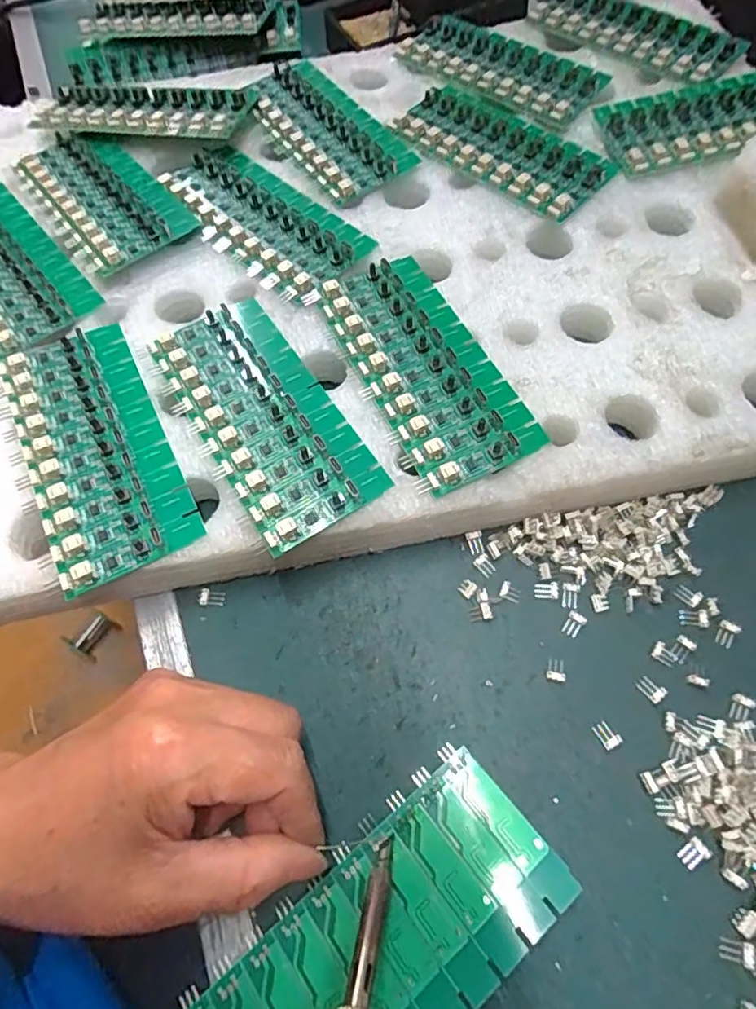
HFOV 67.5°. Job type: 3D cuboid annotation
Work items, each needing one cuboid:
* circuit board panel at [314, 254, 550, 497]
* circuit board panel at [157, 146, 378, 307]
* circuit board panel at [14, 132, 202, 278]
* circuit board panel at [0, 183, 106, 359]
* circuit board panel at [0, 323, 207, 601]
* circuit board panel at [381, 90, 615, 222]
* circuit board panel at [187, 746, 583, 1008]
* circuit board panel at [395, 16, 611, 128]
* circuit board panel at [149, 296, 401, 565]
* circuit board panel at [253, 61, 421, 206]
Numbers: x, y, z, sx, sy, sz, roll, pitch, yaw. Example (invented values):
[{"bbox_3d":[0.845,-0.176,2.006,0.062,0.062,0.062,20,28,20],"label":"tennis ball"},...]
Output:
[{"bbox_3d":[0.021,-0.072,0.281,0.064,0.011,0.137,-25,70,-9],"label":"circuit board panel"},{"bbox_3d":[-0.069,-0.170,0.328,0.067,0.006,0.136,-43,73,-14],"label":"circuit board panel"},{"bbox_3d":[-0.167,-0.187,0.334,0.066,0.012,0.129,-37,72,-13],"label":"circuit board panel"},{"bbox_3d":[-0.217,-0.137,0.318,0.066,0.009,0.137,-39,72,-13],"label":"circuit board panel"},{"bbox_3d":[-0.134,-0.029,0.267,0.060,0.011,0.136,-26,70,-9],"label":"circuit board panel"},{"bbox_3d":[0.073,-0.221,0.346,0.135,0.008,0.058,40,74,15],"label":"circuit board panel"},{"bbox_3d":[0.001,0.160,0.202,0.138,0.013,0.063,-34,71,-14],"label":"circuit board panel"},{"bbox_3d":[0.081,-0.297,0.384,0.140,0.010,0.065,39,74,15],"label":"circuit board panel"},{"bbox_3d":[-0.057,-0.045,0.270,0.064,0.010,0.136,-32,71,-11],"label":"circuit board panel"},{"bbox_3d":[-0.035,-0.244,0.363,0.061,0.008,0.133,-32,71,-11],"label":"circuit board panel"}]

